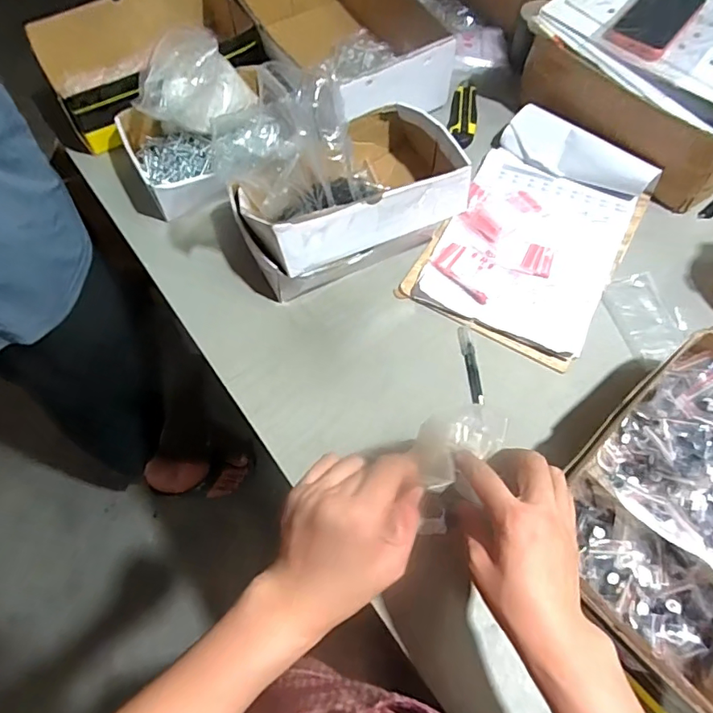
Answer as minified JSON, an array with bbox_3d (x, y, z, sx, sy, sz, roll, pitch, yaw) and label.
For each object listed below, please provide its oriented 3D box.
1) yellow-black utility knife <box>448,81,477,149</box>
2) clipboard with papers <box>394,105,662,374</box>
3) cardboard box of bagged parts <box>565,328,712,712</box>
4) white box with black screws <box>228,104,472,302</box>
[{"bbox_3d":[0.167,-0.380,0.793,0.039,0.022,0.143,9,63,6],"label":"yellow-black utility knife"},{"bbox_3d":[0.235,-0.170,0.667,0.229,0.041,0.342,27,66,14],"label":"clipboard with papers"},{"bbox_3d":[0.310,0.138,0.477,0.303,0.091,0.213,-39,68,-17],"label":"cardboard box of bagged parts"},{"bbox_3d":[-0.021,-0.188,0.627,0.267,0.123,0.155,-21,64,-10],"label":"white box with black screws"}]

